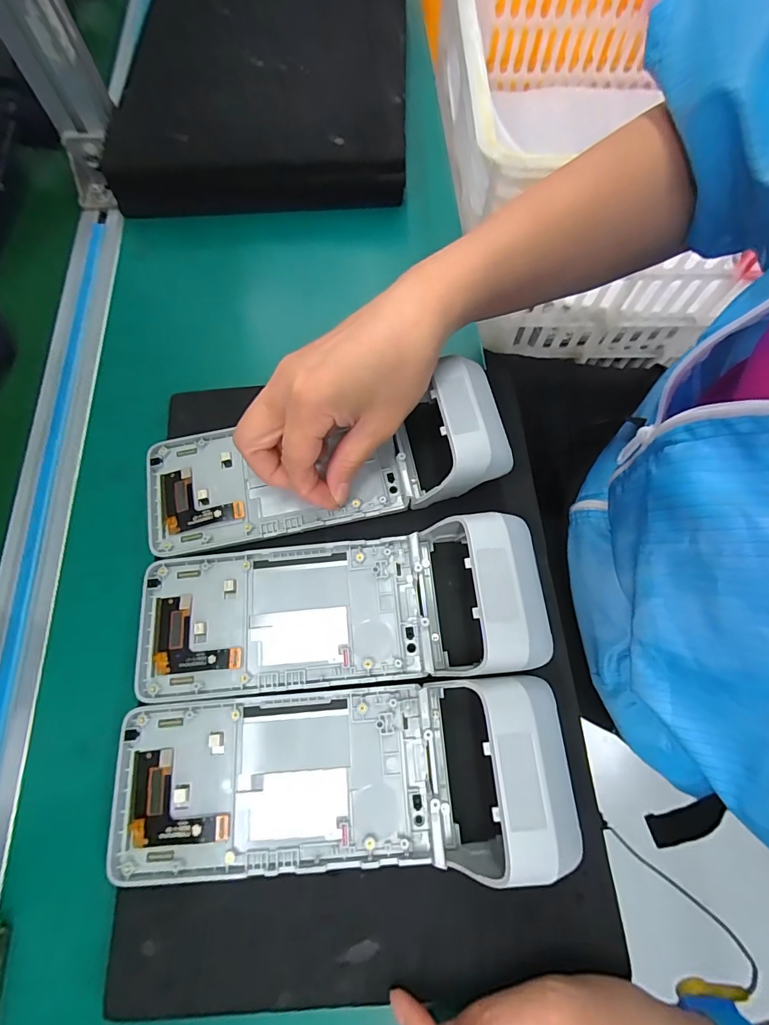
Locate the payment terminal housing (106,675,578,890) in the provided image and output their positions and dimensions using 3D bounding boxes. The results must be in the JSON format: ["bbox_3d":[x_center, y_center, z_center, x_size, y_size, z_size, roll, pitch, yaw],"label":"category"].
[{"bbox_3d":[-0.030,0.132,0.216,0.223,0.057,0.081,-3,70,-1],"label":"payment terminal housing"}]

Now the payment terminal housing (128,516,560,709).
[{"bbox_3d":[-0.031,0.050,0.242,0.229,0.054,0.087,-5,70,-2],"label":"payment terminal housing"}]

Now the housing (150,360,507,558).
[{"bbox_3d":[-0.041,-0.027,0.285,0.228,0.052,0.080,-11,68,9],"label":"housing"}]

